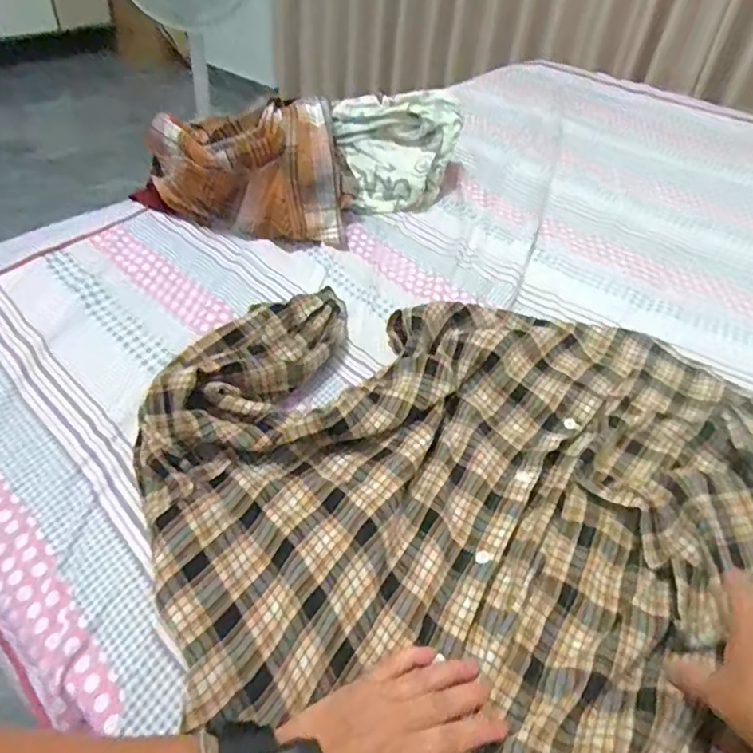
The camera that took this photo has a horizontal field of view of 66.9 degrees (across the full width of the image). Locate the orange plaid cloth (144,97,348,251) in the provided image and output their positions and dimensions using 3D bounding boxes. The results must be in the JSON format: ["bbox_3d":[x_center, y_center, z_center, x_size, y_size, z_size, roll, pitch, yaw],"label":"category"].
[{"bbox_3d":[-0.172,-0.286,0.788,0.260,0.152,0.137,2,44,-4],"label":"orange plaid cloth"}]

